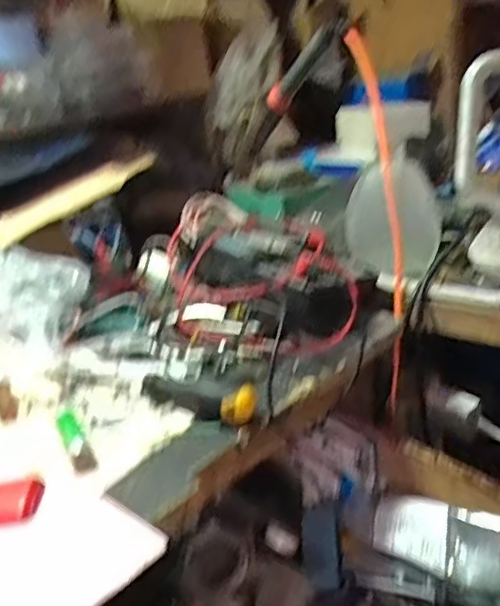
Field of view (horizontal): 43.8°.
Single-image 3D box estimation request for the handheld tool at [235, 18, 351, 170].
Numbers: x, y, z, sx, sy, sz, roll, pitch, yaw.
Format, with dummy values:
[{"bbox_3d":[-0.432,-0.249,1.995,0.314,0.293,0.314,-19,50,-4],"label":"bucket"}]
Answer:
[{"bbox_3d":[0.030,-0.225,0.719,0.027,0.027,0.302,-18,-9,-25],"label":"handheld tool"}]

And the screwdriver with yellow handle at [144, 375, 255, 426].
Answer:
[{"bbox_3d":[-0.044,0.074,0.485,0.101,0.026,0.022,6,26,28],"label":"screwdriver with yellow handle"}]

